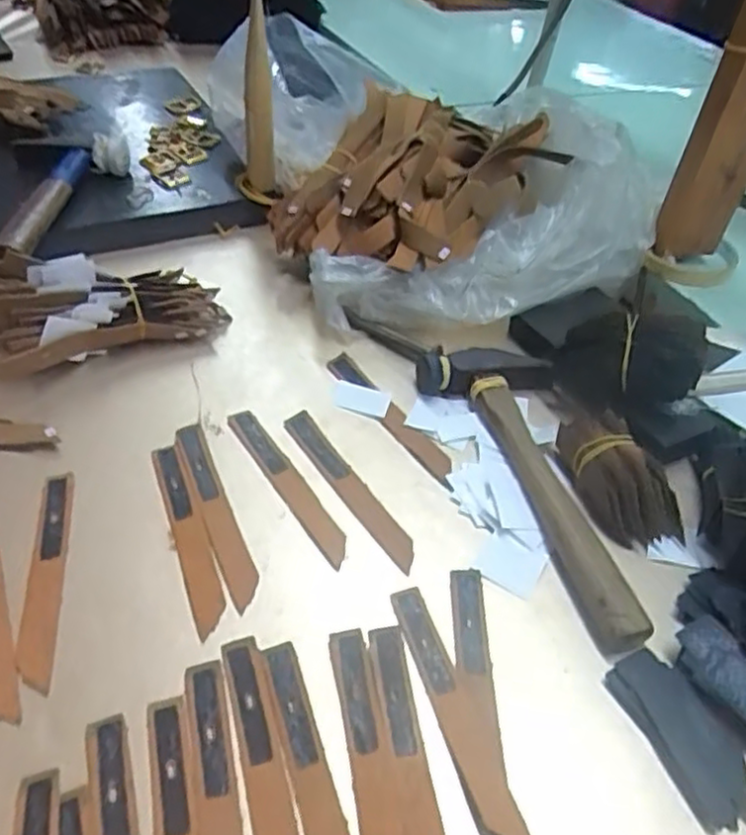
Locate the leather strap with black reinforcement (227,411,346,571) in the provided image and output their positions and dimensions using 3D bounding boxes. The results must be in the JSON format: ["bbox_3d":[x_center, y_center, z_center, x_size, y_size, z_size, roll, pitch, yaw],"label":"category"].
[{"bbox_3d":[-0.050,0.037,0.414,0.019,0.004,0.124,-23,51,-25],"label":"leather strap with black reinforcement"}]

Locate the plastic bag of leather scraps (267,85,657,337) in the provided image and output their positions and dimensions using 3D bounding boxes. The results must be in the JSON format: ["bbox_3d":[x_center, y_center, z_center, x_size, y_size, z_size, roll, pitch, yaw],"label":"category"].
[{"bbox_3d":[0.071,-0.161,0.559,0.289,0.098,0.216,1,45,-4],"label":"plastic bag of leather scraps"}]

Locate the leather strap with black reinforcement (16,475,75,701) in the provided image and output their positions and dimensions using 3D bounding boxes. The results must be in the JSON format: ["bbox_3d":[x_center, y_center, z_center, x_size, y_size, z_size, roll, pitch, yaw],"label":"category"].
[{"bbox_3d":[-0.165,0.078,0.361,0.017,0.004,0.122,-5,46,-10],"label":"leather strap with black reinforcement"}]

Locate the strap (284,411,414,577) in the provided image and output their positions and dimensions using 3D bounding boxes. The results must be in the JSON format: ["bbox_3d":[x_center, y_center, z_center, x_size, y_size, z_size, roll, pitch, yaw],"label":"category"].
[{"bbox_3d":[-0.013,0.039,0.414,0.018,0.004,0.124,-25,52,-27],"label":"strap"}]

